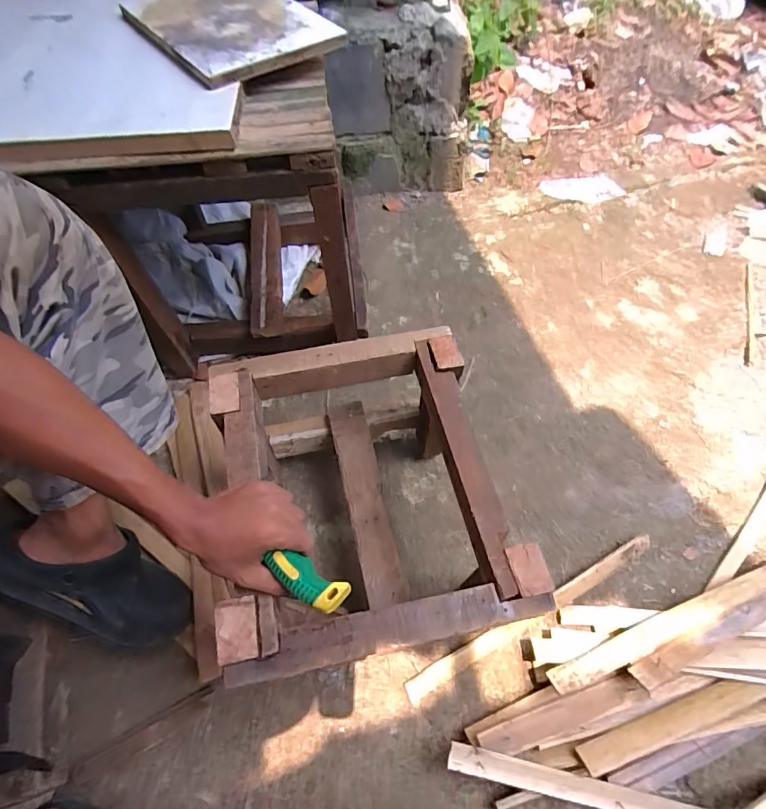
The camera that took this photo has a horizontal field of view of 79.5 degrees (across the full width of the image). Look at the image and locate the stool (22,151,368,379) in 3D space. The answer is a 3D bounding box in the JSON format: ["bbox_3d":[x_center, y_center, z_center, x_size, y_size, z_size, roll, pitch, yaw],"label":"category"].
[{"bbox_3d":[-0.231,-0.354,0.847,0.379,0.436,0.426,-2,57,-1],"label":"stool"}]

